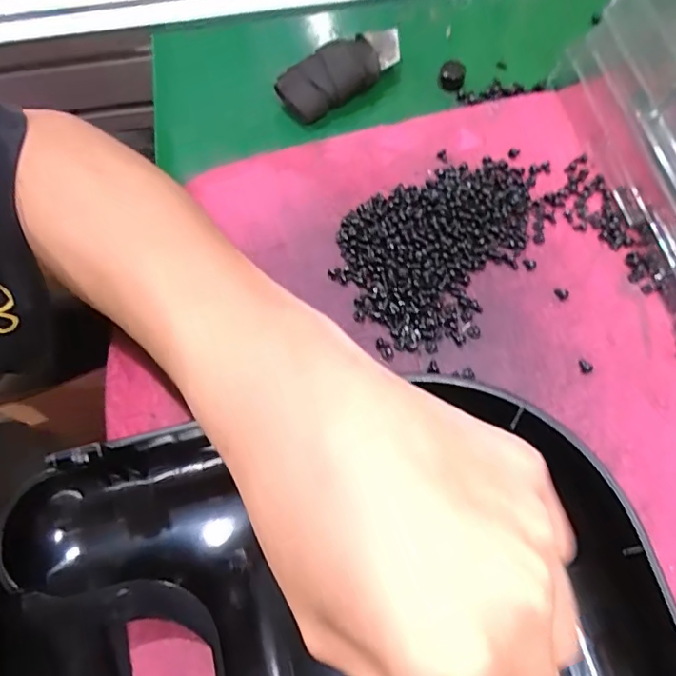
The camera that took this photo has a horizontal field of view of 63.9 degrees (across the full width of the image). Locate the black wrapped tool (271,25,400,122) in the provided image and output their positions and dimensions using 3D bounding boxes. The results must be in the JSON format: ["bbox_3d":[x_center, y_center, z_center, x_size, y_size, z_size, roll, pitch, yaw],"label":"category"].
[{"bbox_3d":[0.003,-0.146,0.297,0.070,0.014,0.027,-35,72,-12],"label":"black wrapped tool"}]

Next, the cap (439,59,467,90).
[{"bbox_3d":[0.063,-0.145,0.298,0.014,0.008,0.012,15,69,7],"label":"cap"}]

